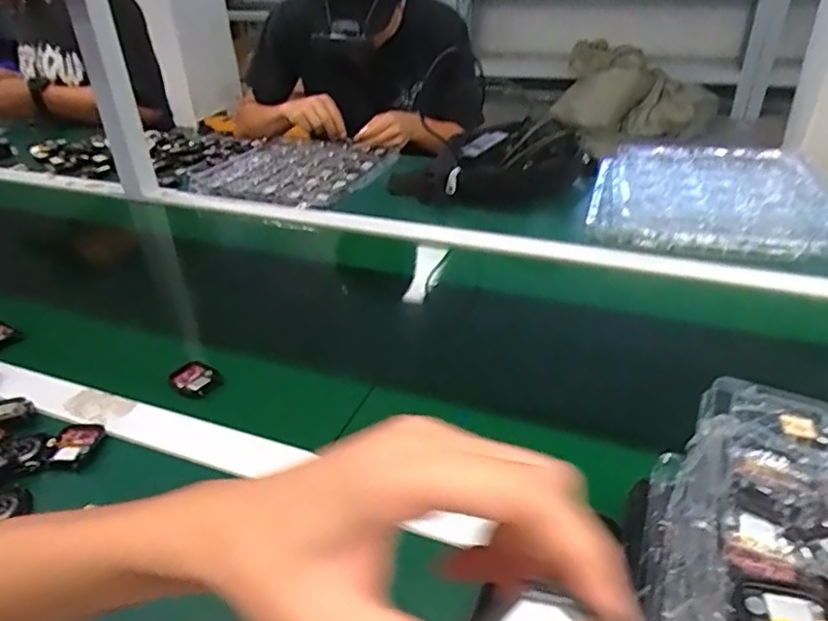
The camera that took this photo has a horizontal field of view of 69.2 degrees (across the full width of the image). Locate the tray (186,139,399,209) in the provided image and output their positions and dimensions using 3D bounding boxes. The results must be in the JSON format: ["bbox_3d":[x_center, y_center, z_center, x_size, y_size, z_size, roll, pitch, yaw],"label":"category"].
[{"bbox_3d":[-0.216,-0.259,1.077,0.302,0.023,0.279,12,35,22],"label":"tray"}]

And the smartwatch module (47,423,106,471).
[{"bbox_3d":[-0.286,0.112,0.509,0.033,0.014,0.046,0,32,4],"label":"smartwatch module"}]

